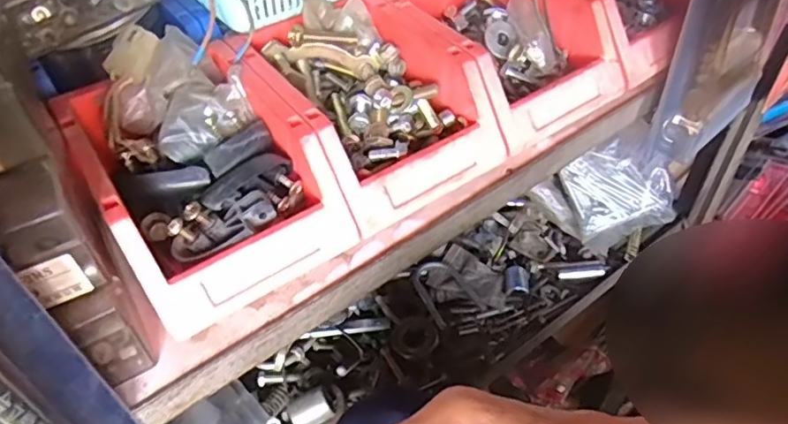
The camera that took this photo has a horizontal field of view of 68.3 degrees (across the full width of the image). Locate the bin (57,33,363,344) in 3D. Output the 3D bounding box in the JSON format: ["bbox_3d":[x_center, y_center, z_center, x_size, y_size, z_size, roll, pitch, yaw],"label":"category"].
[{"bbox_3d":[-0.104,-0.027,0.316,0.109,0.063,0.152,-29,50,-22],"label":"bin"}]

